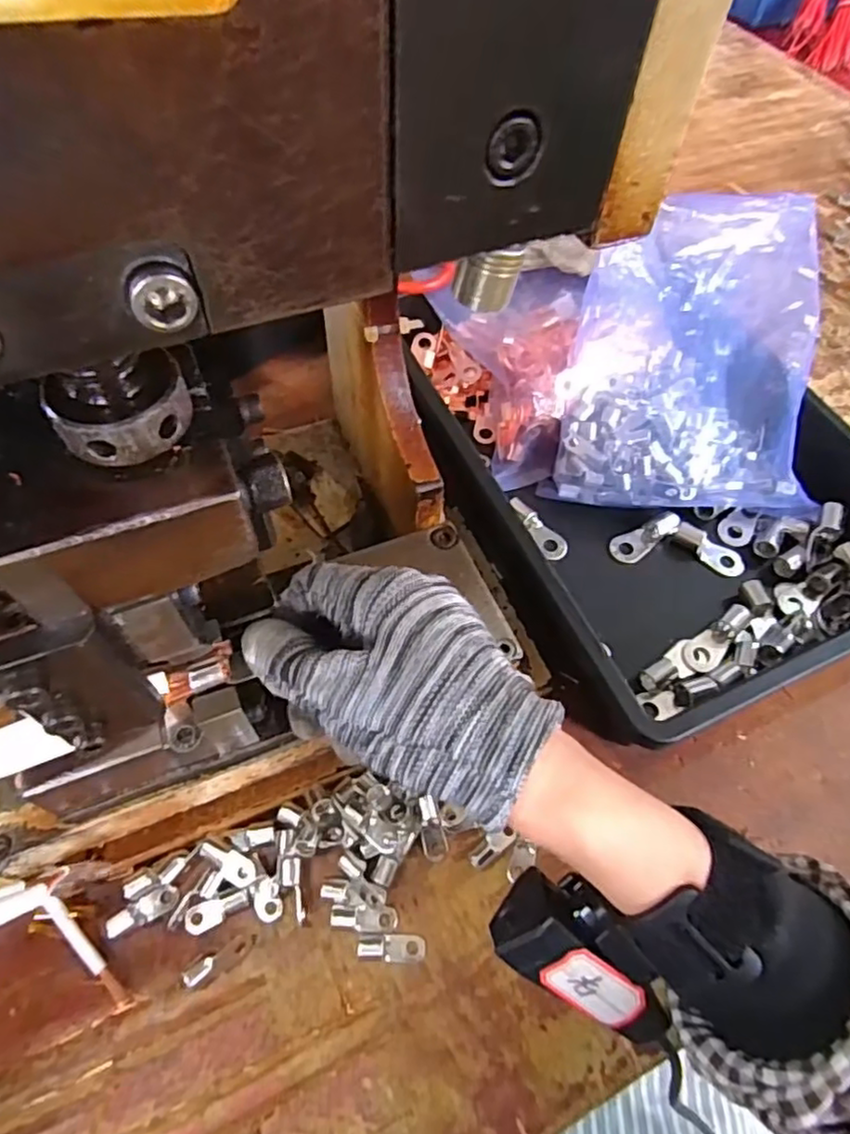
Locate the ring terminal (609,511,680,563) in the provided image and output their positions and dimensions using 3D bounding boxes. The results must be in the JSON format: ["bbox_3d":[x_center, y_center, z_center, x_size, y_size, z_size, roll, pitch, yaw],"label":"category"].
[{"bbox_3d":[0.150,-0.020,0.444,0.051,0.012,0.022,-33,65,-3],"label":"ring terminal"}]

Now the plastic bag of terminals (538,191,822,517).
[{"bbox_3d":[0.179,-0.146,0.438,0.167,0.058,0.213,4,94,2],"label":"plastic bag of terminals"}]

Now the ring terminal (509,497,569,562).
[{"bbox_3d":[0.077,-0.026,0.443,0.017,0.013,0.051,-38,86,-20],"label":"ring terminal"}]

